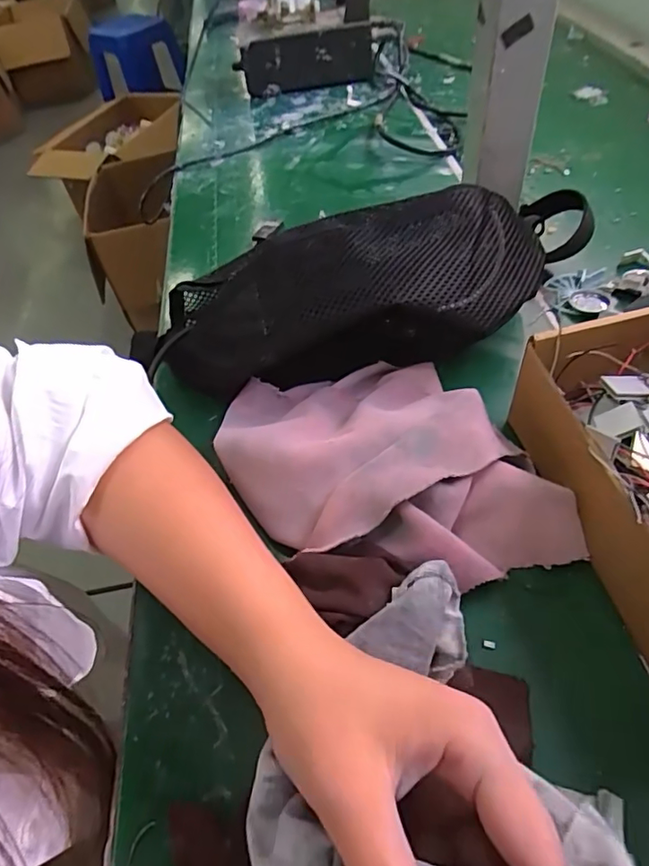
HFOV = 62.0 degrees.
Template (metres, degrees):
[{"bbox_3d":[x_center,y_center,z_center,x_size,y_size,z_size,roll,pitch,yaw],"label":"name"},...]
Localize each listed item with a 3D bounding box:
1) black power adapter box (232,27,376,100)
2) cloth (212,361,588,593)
[{"bbox_3d":[-0.024,-0.502,0.733,0.180,0.062,0.039,-8,50,1],"label":"black power adapter box"},{"bbox_3d":[0.025,0.013,0.306,0.150,0.052,0.172,-20,51,-9],"label":"cloth"}]

